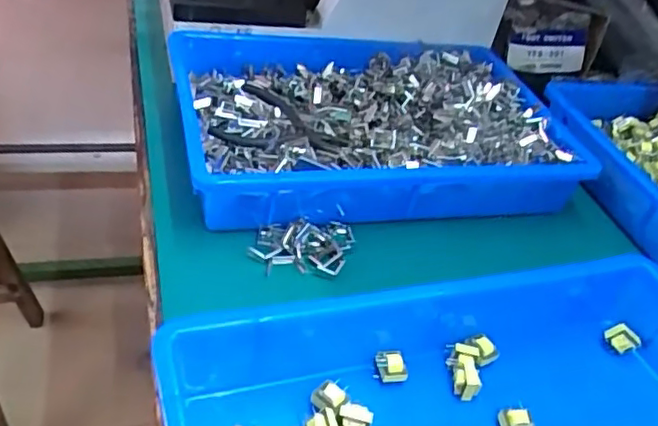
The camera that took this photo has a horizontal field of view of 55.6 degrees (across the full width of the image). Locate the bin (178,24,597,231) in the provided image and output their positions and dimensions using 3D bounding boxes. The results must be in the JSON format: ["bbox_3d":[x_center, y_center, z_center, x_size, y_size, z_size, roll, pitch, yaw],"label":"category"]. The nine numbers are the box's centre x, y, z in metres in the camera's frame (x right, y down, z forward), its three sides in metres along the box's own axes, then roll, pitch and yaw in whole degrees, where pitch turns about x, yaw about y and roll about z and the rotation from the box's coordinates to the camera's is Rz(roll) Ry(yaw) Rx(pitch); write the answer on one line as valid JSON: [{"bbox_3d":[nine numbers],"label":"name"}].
[{"bbox_3d":[0.041,-0.093,0.614,0.360,0.068,0.250,-3,41,-17],"label":"bin"}]

